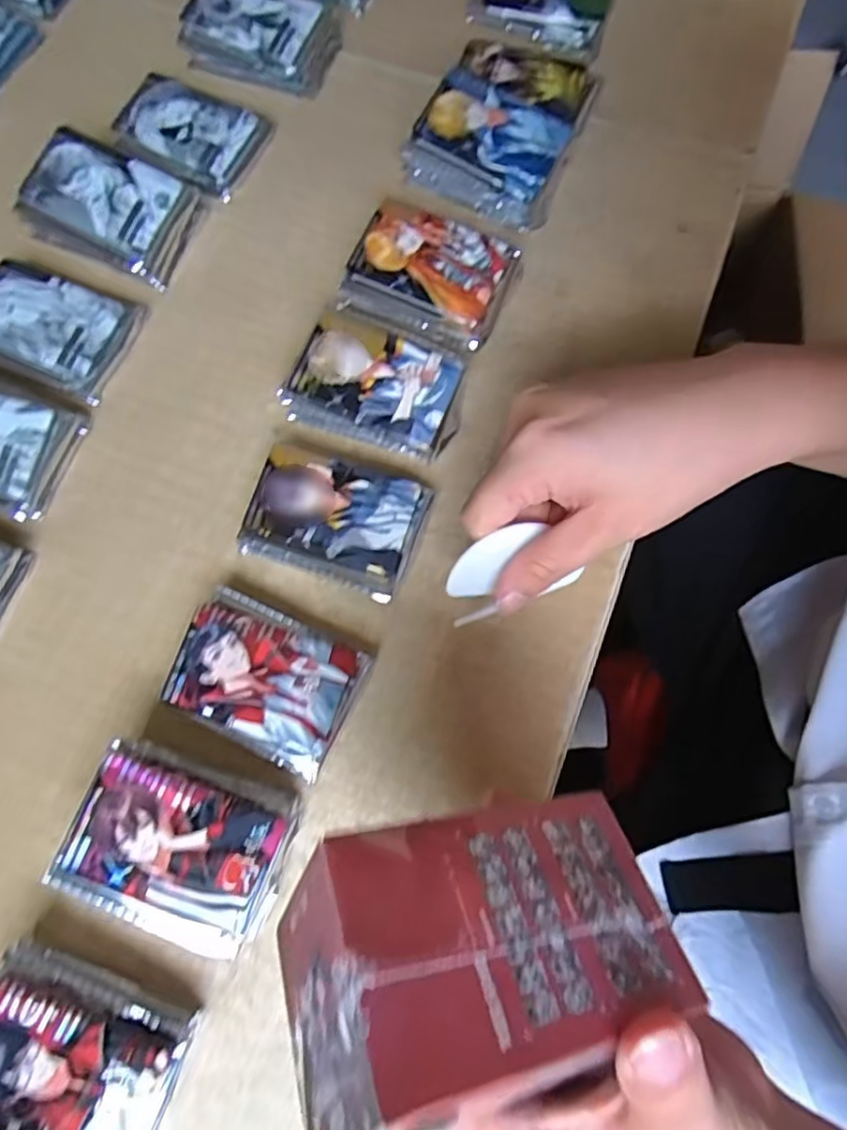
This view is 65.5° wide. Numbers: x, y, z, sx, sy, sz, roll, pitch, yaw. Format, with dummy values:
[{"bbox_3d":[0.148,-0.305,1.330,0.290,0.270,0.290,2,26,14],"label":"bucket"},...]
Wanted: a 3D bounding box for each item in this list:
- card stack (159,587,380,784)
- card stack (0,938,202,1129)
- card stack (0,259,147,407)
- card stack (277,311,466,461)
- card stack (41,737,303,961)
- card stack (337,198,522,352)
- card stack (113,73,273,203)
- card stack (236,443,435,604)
[{"bbox_3d":[-0.079,0.057,0.329,0.089,0.021,0.065,24,75,8],"label":"card stack"},{"bbox_3d":[-0.151,0.213,0.281,0.089,0.030,0.064,22,75,8],"label":"card stack"},{"bbox_3d":[-0.224,-0.142,0.393,0.092,0.017,0.067,18,75,7],"label":"card stack"},{"bbox_3d":[-0.026,-0.098,0.364,0.090,0.033,0.058,20,75,7],"label":"card stack"},{"bbox_3d":[-0.110,0.127,0.299,0.089,0.043,0.070,21,75,7],"label":"card stack"},{"bbox_3d":[0.002,-0.167,0.387,0.092,0.034,0.067,21,75,7],"label":"card stack"},{"bbox_3d":[-0.154,-0.283,0.433,0.092,0.020,0.060,25,76,9],"label":"card stack"},{"bbox_3d":[-0.047,-0.023,0.350,0.087,0.022,0.062,19,75,7],"label":"card stack"}]

